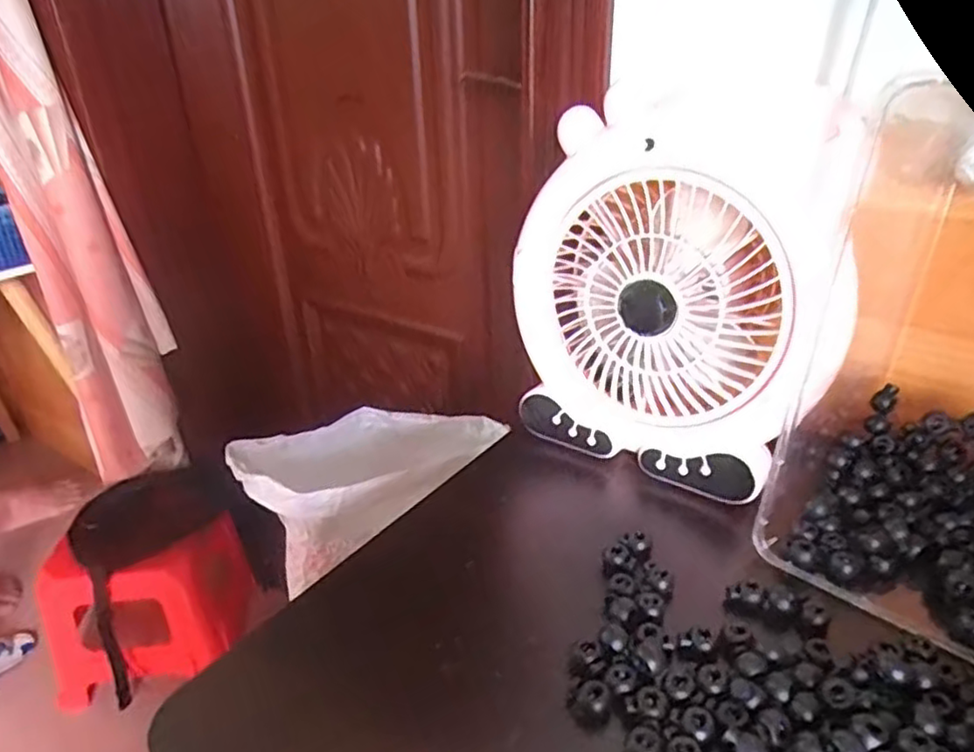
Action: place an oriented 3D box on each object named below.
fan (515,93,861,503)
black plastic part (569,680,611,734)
[{"bbox_3d":[0.122,-0.054,0.475,0.087,0.247,0.229,-25,37,-37],"label":"fan"},{"bbox_3d":[0.054,0.173,0.350,0.020,0.021,0.017,3,29,8],"label":"black plastic part"}]

